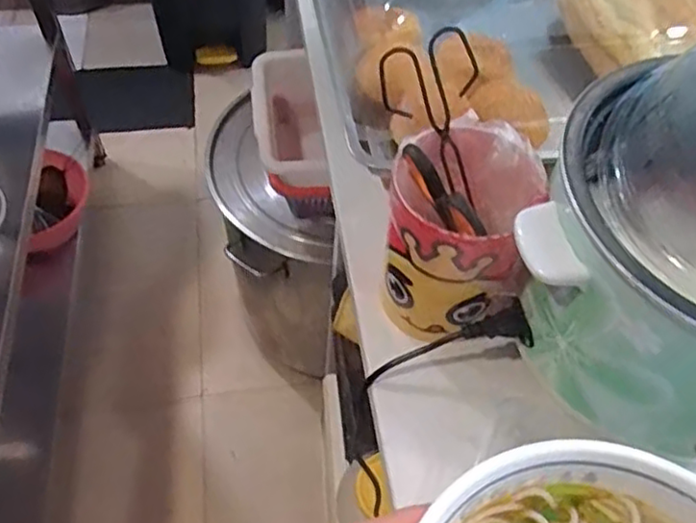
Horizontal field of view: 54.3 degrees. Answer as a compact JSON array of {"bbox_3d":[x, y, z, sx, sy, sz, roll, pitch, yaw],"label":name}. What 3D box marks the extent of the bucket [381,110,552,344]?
[{"bbox_3d":[0.091,-0.025,0.579,0.112,0.164,0.116,2,55,-3],"label":"bucket"}]

